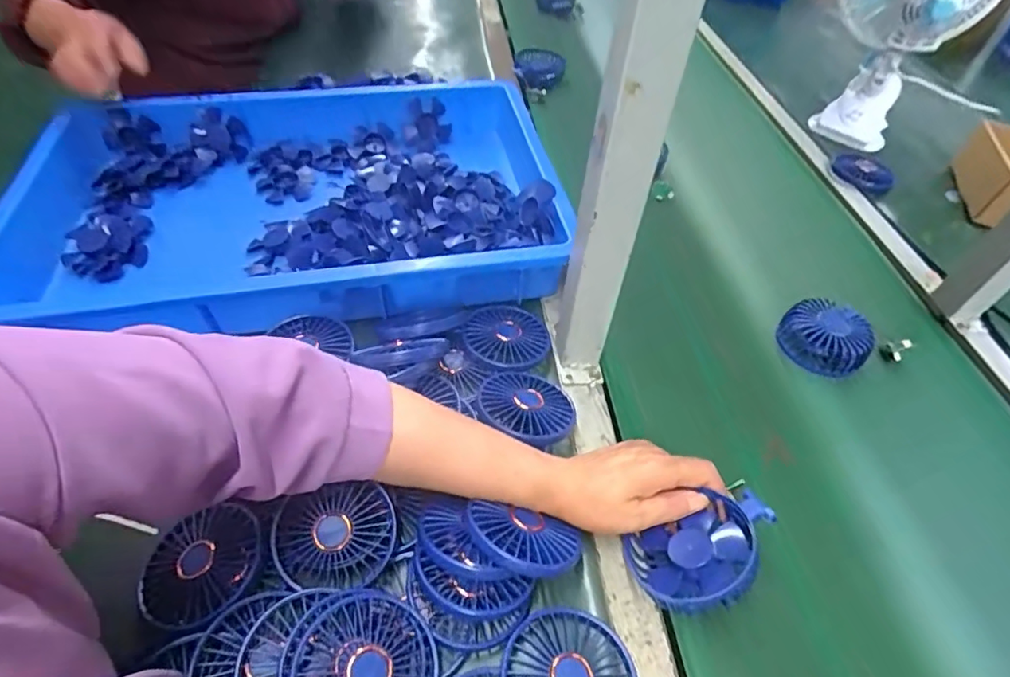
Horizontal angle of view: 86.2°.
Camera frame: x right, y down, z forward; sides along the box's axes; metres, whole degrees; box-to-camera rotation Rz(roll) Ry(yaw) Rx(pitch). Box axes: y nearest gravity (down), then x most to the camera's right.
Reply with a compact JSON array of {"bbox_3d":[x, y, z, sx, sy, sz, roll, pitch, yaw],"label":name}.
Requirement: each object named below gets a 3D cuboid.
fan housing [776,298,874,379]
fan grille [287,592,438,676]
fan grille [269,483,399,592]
[{"bbox_3d":[0.336,-0.003,0.565,0.084,0.039,0.075,33,54,22],"label":"fan housing"},{"bbox_3d":[-0.085,0.204,0.328,0.085,0.020,0.084,10,54,-14],"label":"fan grille"},{"bbox_3d":[-0.123,0.147,0.392,0.085,0.017,0.071,-10,85,-6],"label":"fan grille"}]

